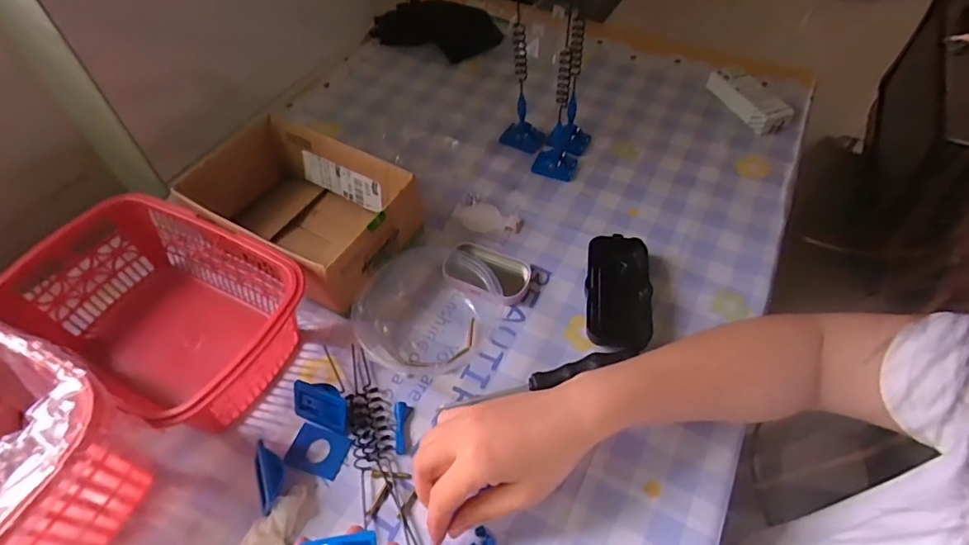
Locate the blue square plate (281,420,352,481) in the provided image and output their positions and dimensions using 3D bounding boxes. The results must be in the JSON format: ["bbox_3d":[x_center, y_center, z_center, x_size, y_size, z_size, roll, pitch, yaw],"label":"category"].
[{"bbox_3d":[-0.123,0.132,0.386,0.043,0.004,0.032,16,55,12],"label":"blue square plate"}]

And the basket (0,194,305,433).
[{"bbox_3d":[-0.249,0.030,0.416,0.206,0.078,0.138,24,57,18],"label":"basket"}]

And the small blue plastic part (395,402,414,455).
[{"bbox_3d":[-0.062,0.116,0.392,0.013,0.005,0.038,-1,53,0],"label":"small blue plastic part"}]

